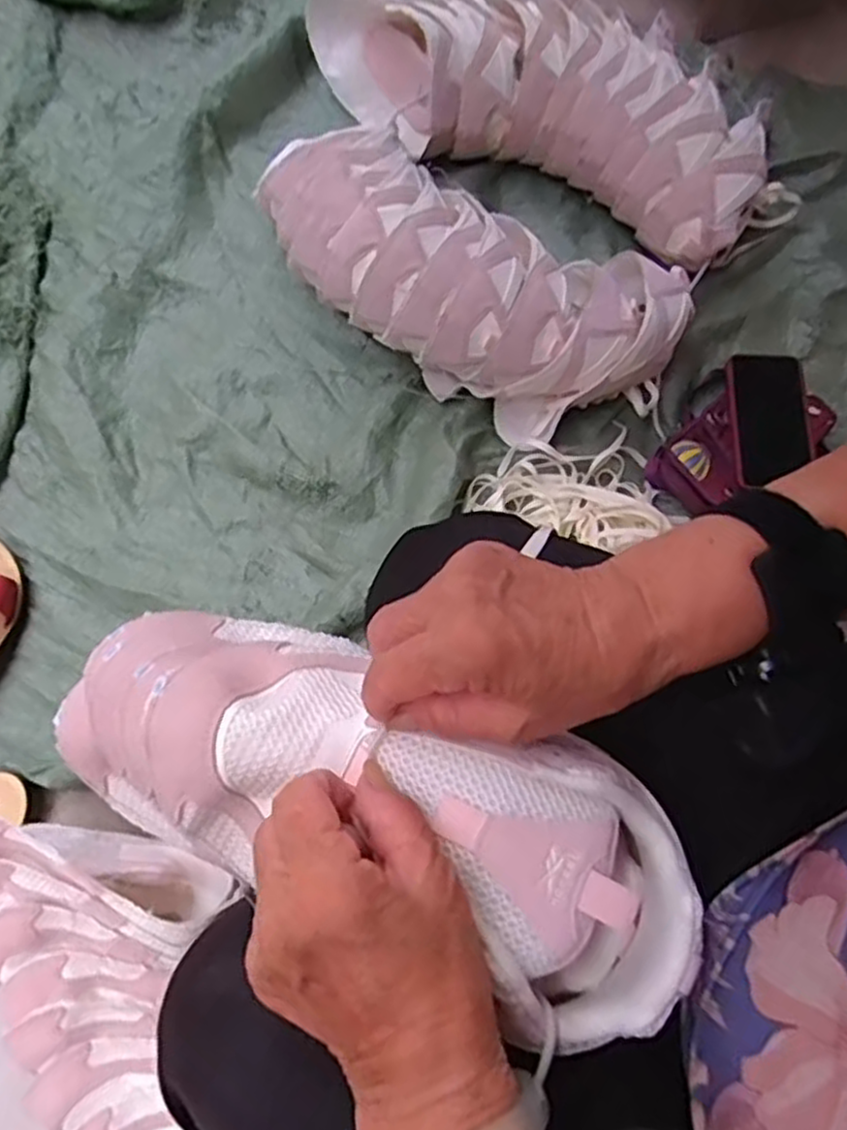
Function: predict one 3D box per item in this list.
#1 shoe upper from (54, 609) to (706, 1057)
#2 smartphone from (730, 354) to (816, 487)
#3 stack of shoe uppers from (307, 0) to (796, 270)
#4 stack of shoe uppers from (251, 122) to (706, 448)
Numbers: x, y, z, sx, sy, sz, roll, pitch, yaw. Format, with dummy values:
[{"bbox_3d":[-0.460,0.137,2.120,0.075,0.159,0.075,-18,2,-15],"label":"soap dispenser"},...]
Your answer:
[{"bbox_3d":[-0.026,0.099,0.325,0.287,0.070,0.105,22,76,12],"label":"shoe upper"},{"bbox_3d":[0.379,-0.162,0.810,0.086,0.009,0.153,-3,75,-1],"label":"smartphone"},{"bbox_3d":[0.156,-0.546,0.856,0.578,0.134,0.239,30,77,7],"label":"stack of shoe uppers"},{"bbox_3d":[0.047,-0.295,0.782,0.435,0.143,0.197,28,77,6],"label":"stack of shoe uppers"}]

